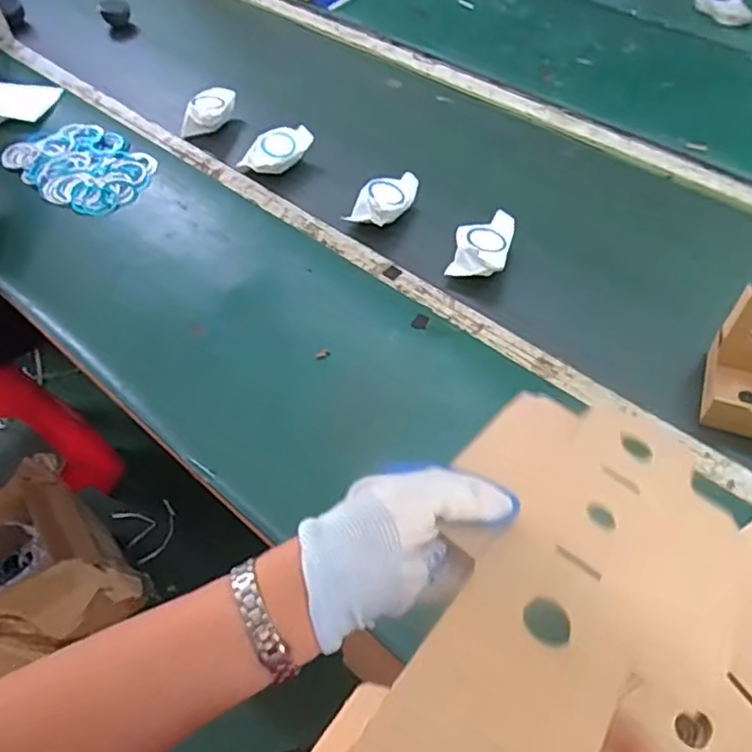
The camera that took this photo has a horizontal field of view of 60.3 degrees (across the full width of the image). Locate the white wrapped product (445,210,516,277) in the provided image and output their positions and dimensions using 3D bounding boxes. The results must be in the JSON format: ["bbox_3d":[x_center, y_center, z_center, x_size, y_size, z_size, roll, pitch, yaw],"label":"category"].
[{"bbox_3d":[0.145,-0.173,0.884,0.072,0.054,0.114,14,56,14],"label":"white wrapped product"}]

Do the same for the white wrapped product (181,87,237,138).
[{"bbox_3d":[-0.283,-0.451,1.105,0.062,0.042,0.110,24,59,19],"label":"white wrapped product"}]

